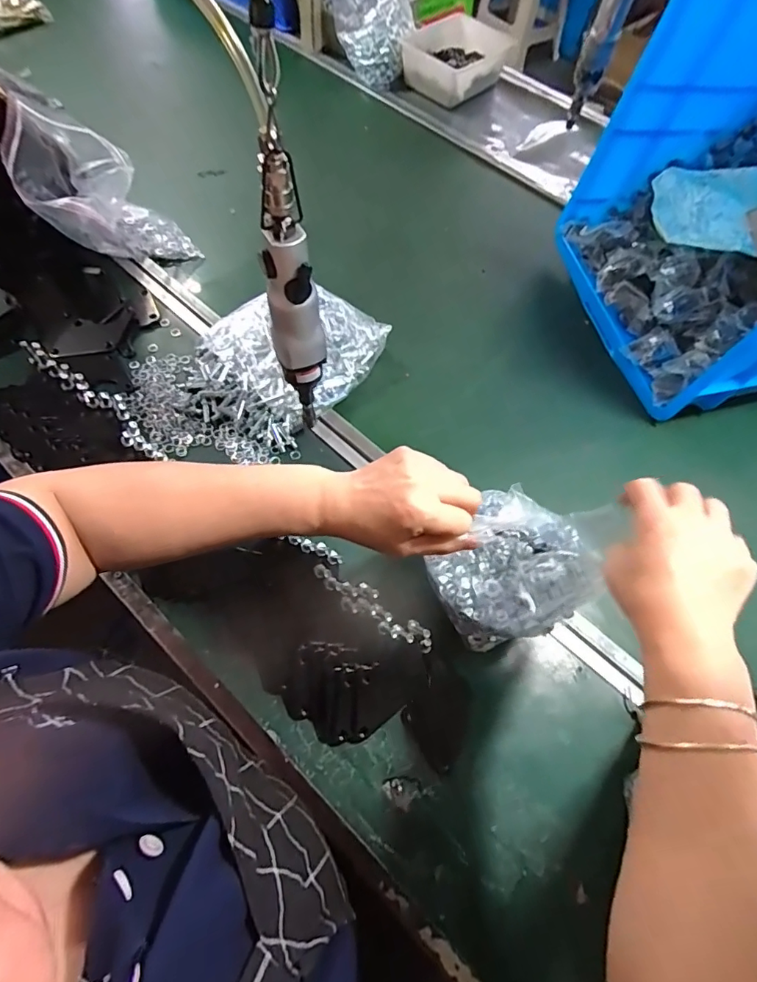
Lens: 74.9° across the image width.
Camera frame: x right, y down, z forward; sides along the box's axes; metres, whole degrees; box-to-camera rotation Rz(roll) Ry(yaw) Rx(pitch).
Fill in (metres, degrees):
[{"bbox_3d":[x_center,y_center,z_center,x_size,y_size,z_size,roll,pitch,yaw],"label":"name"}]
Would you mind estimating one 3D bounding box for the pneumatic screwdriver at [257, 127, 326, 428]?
[{"bbox_3d":[-0.076,-0.154,0.458,0.047,0.287,0.049,-12,65,-10],"label":"pneumatic screwdriver"}]

